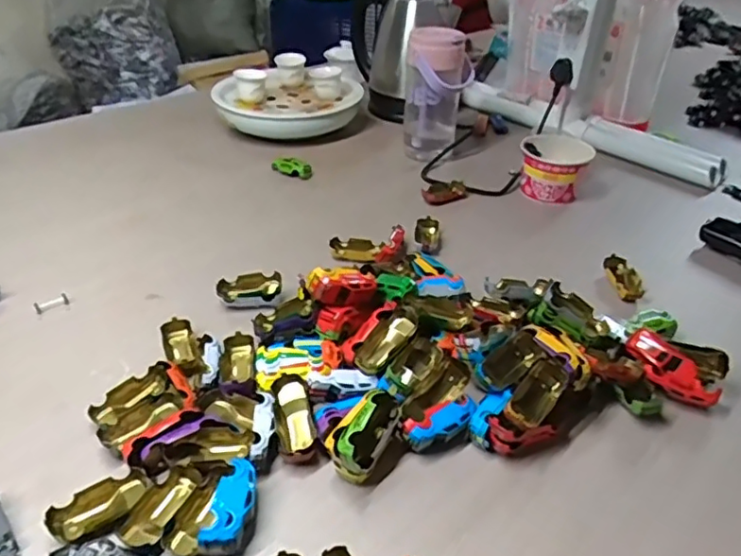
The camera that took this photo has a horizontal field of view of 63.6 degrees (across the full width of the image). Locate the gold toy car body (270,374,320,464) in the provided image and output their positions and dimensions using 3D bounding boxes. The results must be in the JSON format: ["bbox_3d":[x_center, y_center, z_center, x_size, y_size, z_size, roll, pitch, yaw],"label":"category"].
[{"bbox_3d":[-0.060,0.112,0.469,0.027,0.028,0.070,-7,56,-14],"label":"gold toy car body"}]

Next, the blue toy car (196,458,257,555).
[{"bbox_3d":[-0.093,0.157,0.407,0.025,0.027,0.064,7,35,7],"label":"blue toy car"}]

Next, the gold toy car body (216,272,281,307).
[{"bbox_3d":[-0.124,0.015,0.610,0.063,0.027,0.032,1,35,-3],"label":"gold toy car body"}]

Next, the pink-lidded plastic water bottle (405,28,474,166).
[{"bbox_3d":[0.094,-0.256,0.872,0.094,0.189,0.066,8,35,8],"label":"pink-lidded plastic water bottle"}]

